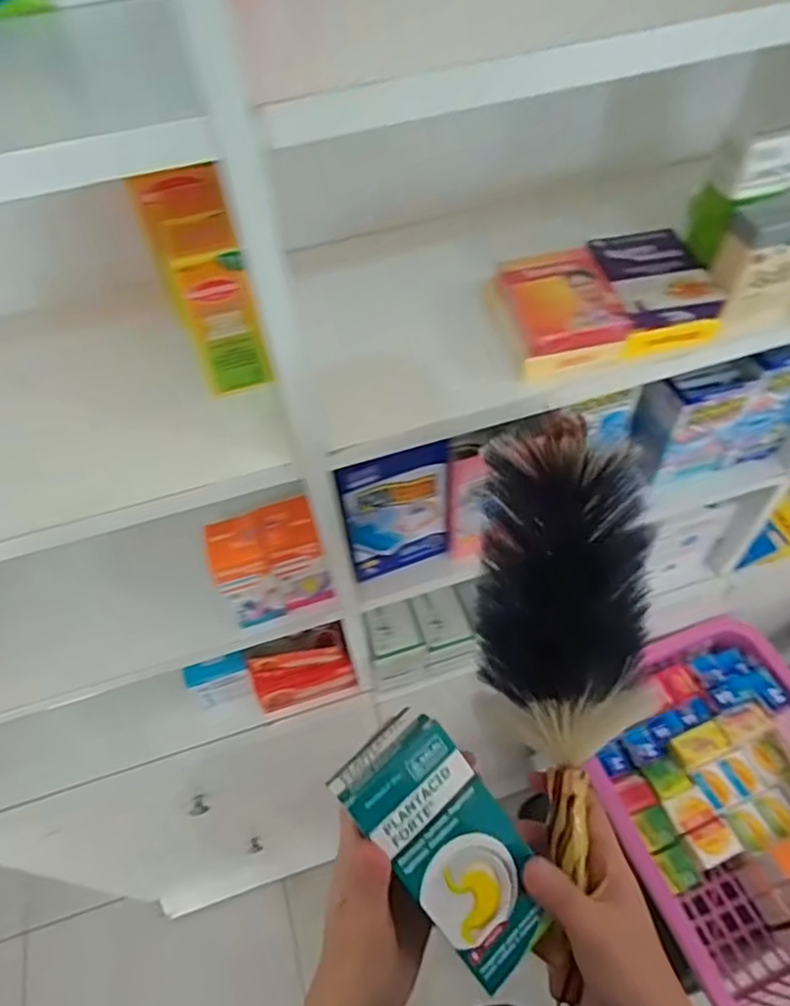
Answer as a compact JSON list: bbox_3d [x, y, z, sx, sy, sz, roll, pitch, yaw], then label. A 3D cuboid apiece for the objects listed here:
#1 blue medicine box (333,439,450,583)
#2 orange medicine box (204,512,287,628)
[{"bbox_3d":[0.002,0.013,0.565,0.098,0.158,0.020,-21,55,-12],"label":"blue medicine box"},{"bbox_3d":[-0.132,0.062,0.572,0.046,0.103,0.050,-19,54,-11],"label":"orange medicine box"}]

